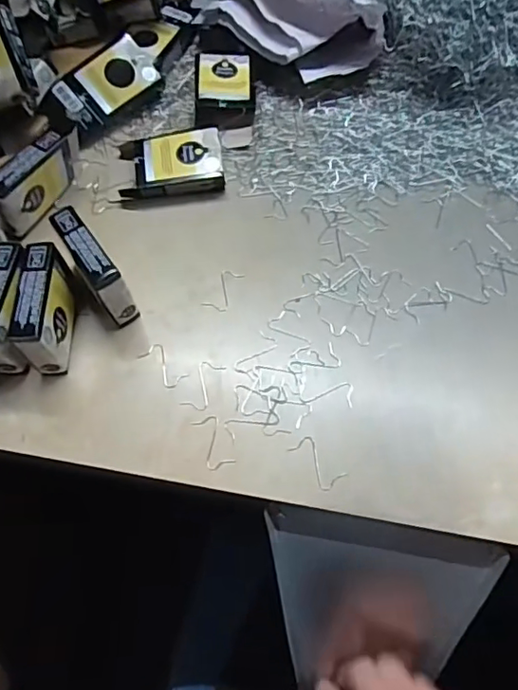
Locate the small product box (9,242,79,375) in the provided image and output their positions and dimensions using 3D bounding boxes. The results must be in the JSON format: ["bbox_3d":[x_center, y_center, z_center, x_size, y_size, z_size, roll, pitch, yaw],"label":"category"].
[{"bbox_3d":[-0.142,-0.022,0.371,0.021,0.058,0.075,-1,61,2],"label":"small product box"}]

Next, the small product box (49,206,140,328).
[{"bbox_3d":[-0.116,-0.054,0.386,0.021,0.057,0.072,-32,64,-14],"label":"small product box"}]

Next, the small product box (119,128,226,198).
[{"bbox_3d":[-0.074,-0.153,0.455,0.085,0.026,0.061,-7,61,-2],"label":"small product box"}]

